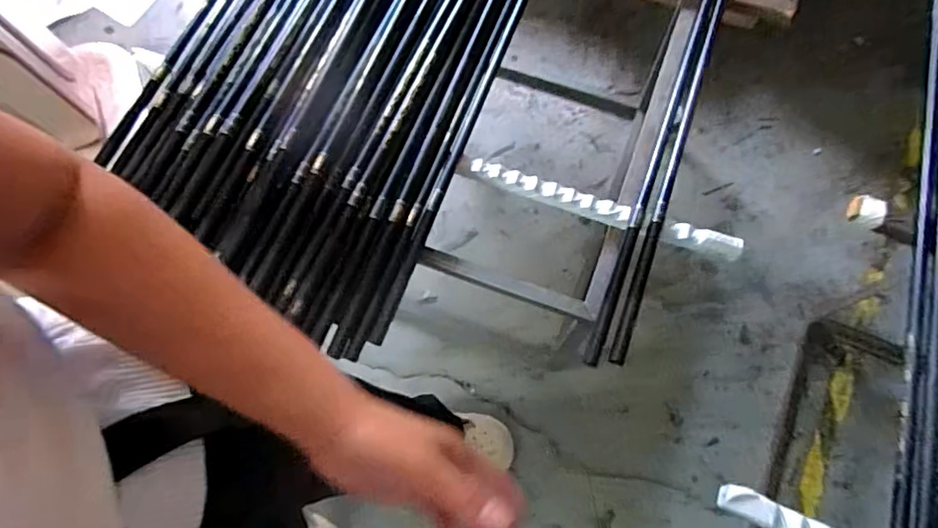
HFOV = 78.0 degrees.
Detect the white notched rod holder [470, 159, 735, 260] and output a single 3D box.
[{"bbox_3d":[0.185,-0.077,0.812,0.383,0.027,0.031,19,73,9],"label":"white notched rod holder"}]

